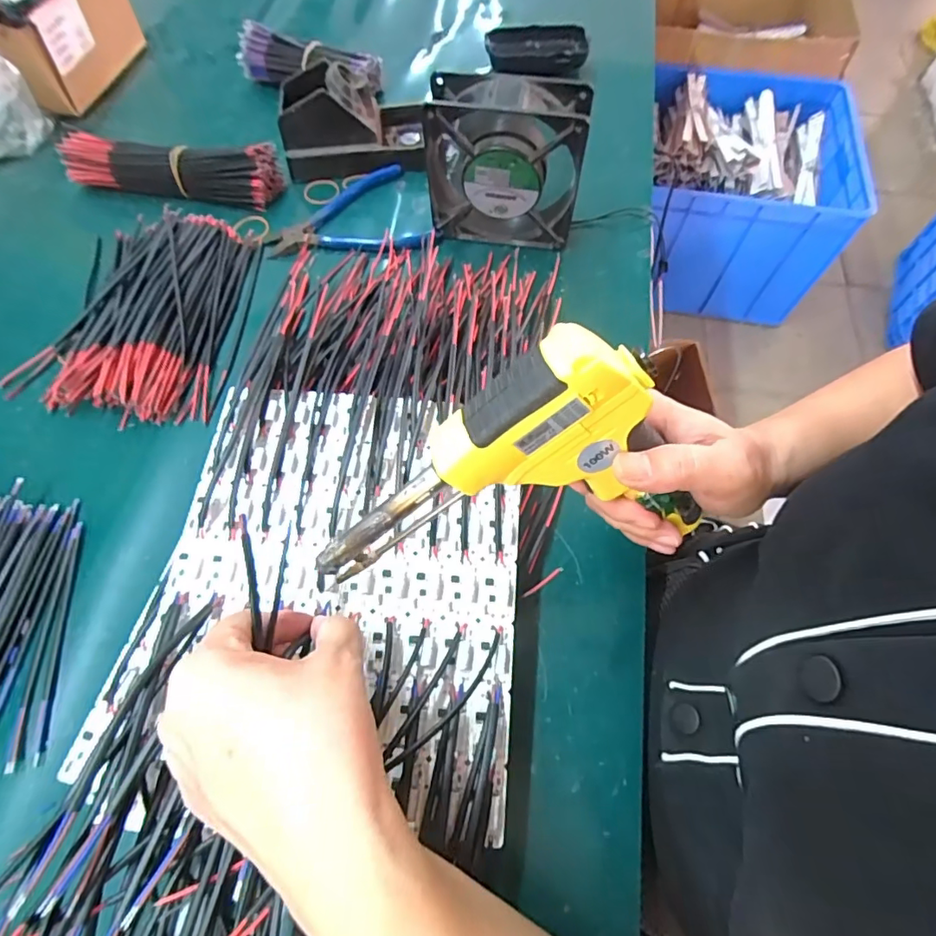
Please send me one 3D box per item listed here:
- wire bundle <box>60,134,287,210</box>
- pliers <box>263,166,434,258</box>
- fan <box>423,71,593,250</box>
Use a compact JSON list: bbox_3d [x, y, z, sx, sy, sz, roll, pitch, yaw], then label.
[{"bbox_3d":[-0.280,-0.279,0.488,0.199,0.046,0.041,6,64,4],"label":"wire bundle"},{"bbox_3d":[-0.113,-0.230,0.476,0.141,0.012,0.108,-13,64,-5],"label":"pliers"},{"bbox_3d":[0.029,-0.238,0.417,0.117,0.125,0.043,8,64,5],"label":"fan"}]

